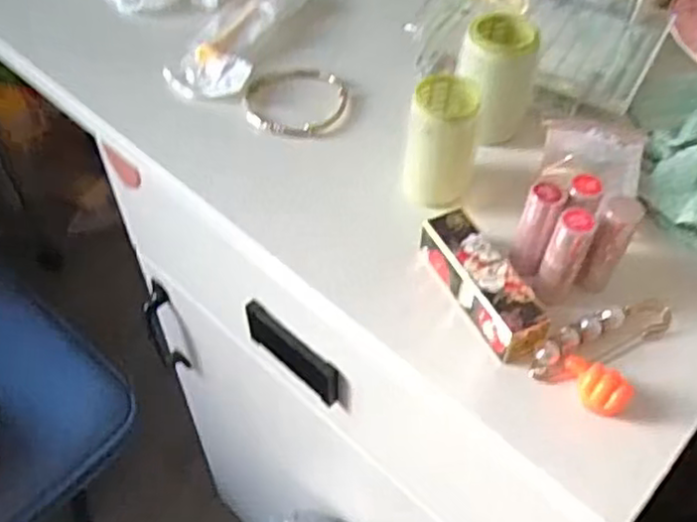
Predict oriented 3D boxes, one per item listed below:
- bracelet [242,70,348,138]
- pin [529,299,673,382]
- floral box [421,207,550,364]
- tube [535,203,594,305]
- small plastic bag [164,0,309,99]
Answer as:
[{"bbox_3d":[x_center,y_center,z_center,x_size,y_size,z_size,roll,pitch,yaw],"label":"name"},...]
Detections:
[{"bbox_3d":[-0.031,-0.097,0.424,0.061,0.005,0.061,1,52,-2],"label":"bracelet"},{"bbox_3d":[0.117,0.035,0.322,0.077,0.009,0.020,-20,56,-18],"label":"pin"},{"bbox_3d":[0.063,0.010,0.331,0.026,0.024,0.077,-22,57,-19],"label":"floral box"},{"bbox_3d":[0.099,-0.001,0.320,0.016,0.050,0.014,17,53,10],"label":"tube"},{"bbox_3d":[-0.070,-0.154,0.463,0.053,0.012,0.136,20,54,12],"label":"small plastic bag"}]

